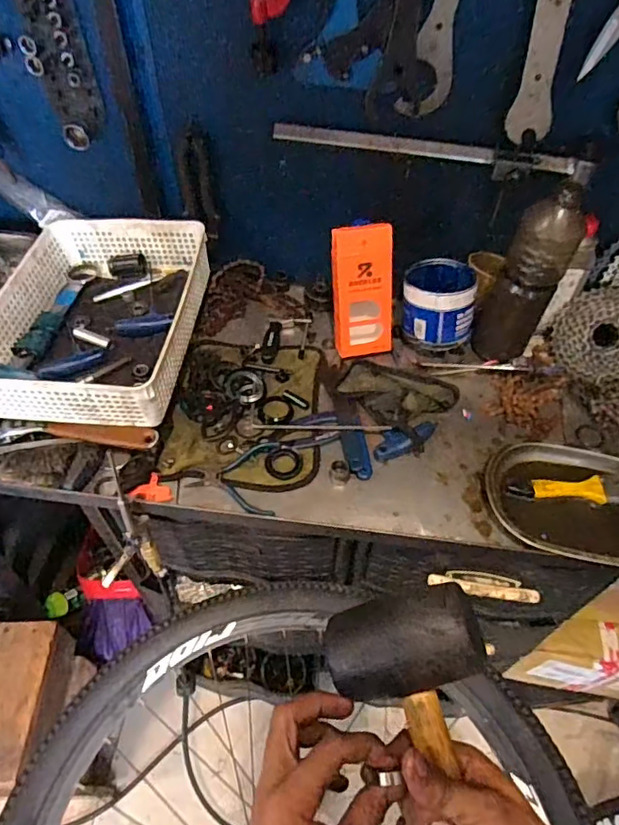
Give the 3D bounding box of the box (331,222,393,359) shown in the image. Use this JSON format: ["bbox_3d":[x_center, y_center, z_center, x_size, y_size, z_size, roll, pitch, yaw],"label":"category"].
[{"bbox_3d":[0.074,-0.165,0.763,0.076,0.179,0.032,-14,31,-15],"label":"box"}]

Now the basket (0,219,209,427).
[{"bbox_3d":[-0.282,-0.134,0.755,0.249,0.085,0.324,5,53,3],"label":"basket"}]

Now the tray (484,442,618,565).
[{"bbox_3d":[0.326,0.108,0.657,0.216,0.029,0.141,5,53,3],"label":"tray"}]

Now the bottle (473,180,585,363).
[{"bbox_3d":[0.285,-0.174,0.716,0.077,0.245,0.065,28,58,18],"label":"bottle"}]

